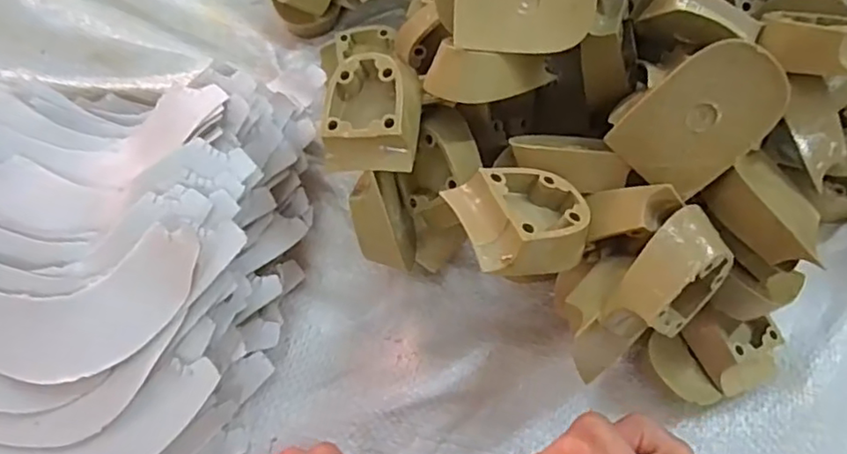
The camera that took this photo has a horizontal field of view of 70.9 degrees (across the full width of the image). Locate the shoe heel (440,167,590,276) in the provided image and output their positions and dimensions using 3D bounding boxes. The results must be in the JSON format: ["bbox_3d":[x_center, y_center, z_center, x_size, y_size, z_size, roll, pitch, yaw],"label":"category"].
[{"bbox_3d":[0.036,-0.001,0.223,0.049,0.022,0.040,-11,52,-33],"label":"shoe heel"}]

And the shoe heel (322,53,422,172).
[{"bbox_3d":[-0.022,-0.049,0.256,0.040,0.021,0.050,3,70,2],"label":"shoe heel"}]

